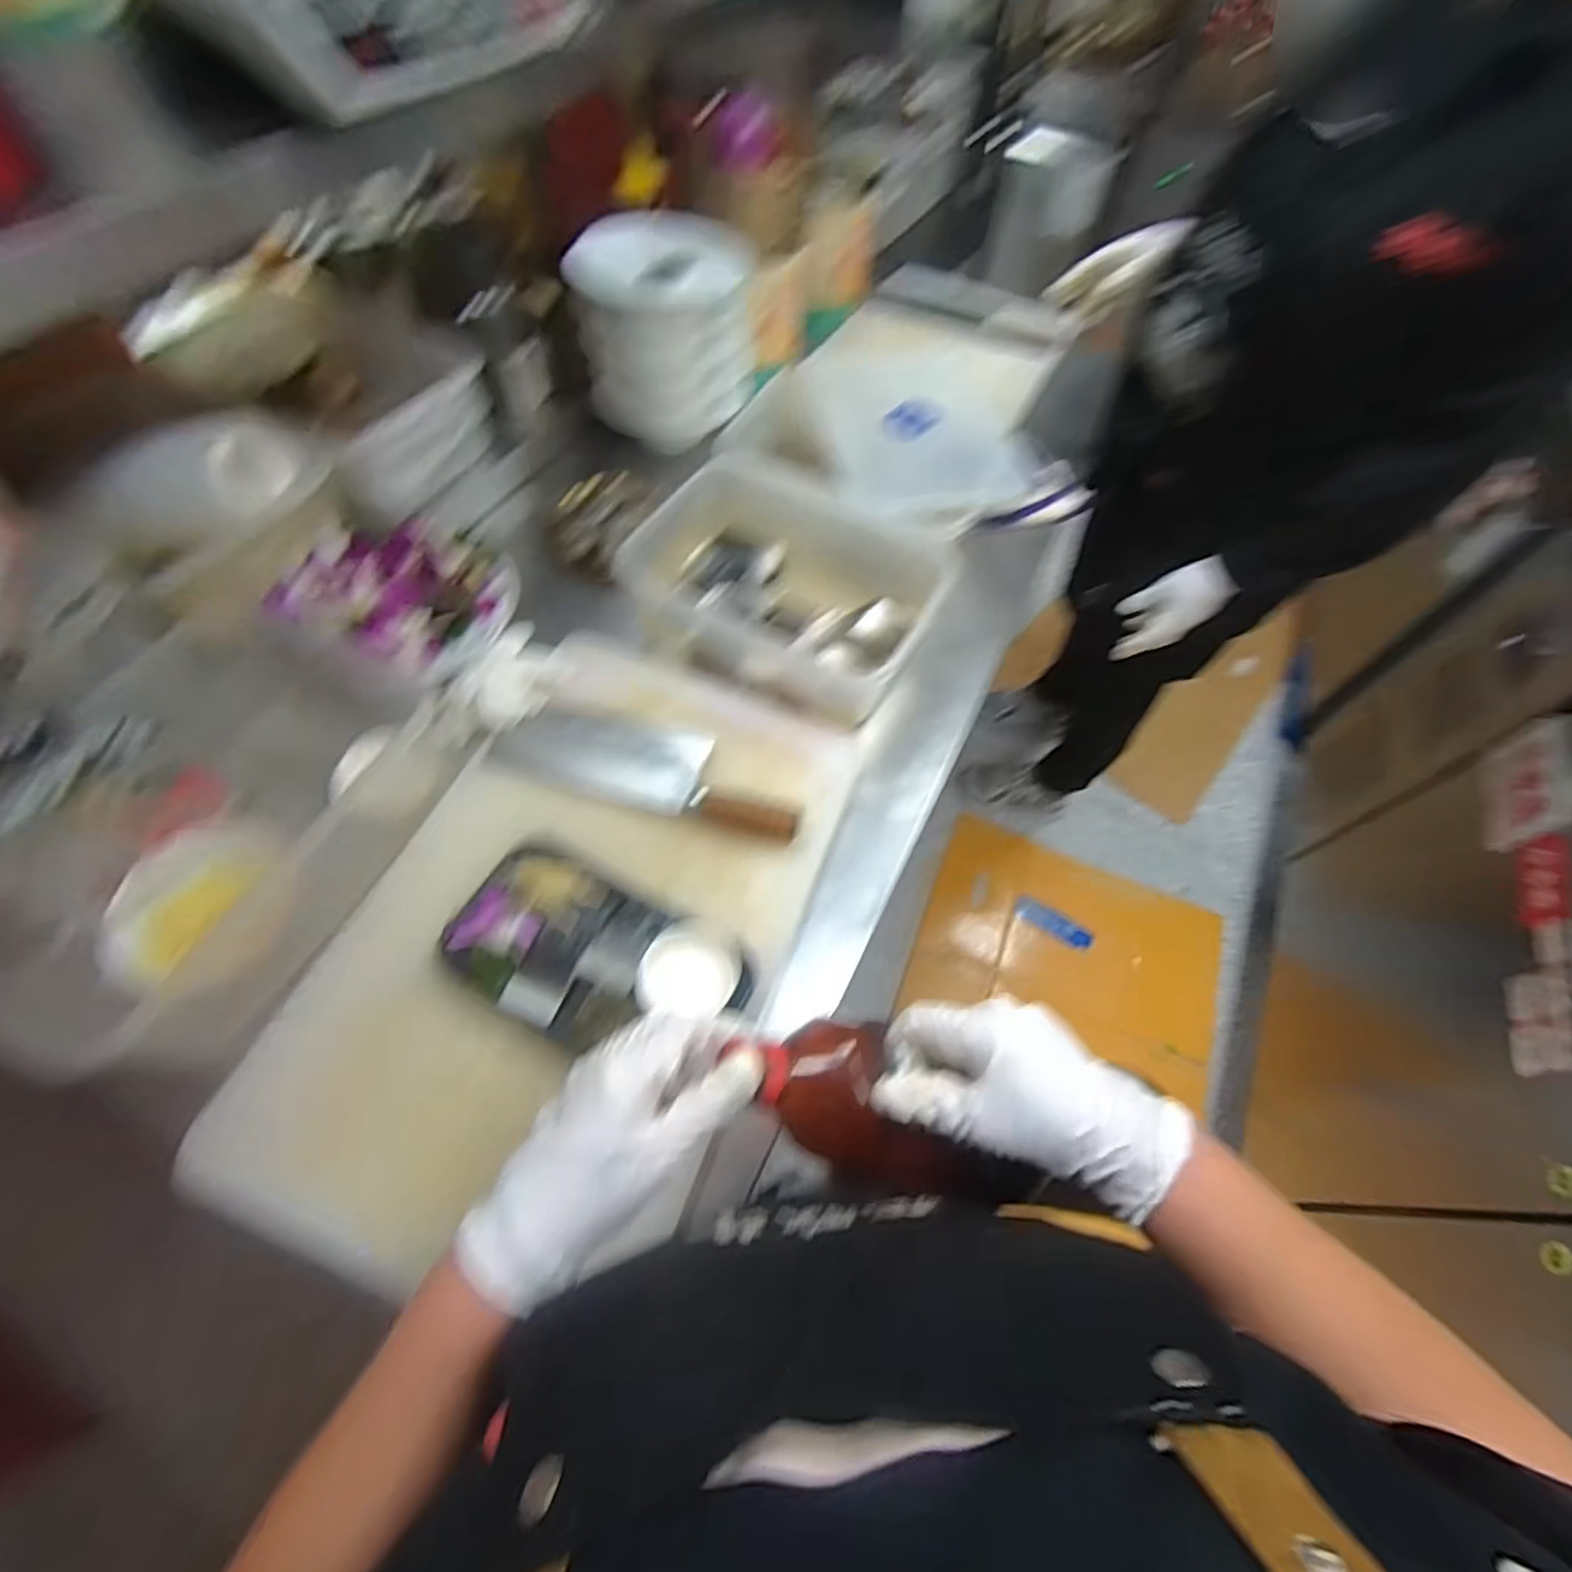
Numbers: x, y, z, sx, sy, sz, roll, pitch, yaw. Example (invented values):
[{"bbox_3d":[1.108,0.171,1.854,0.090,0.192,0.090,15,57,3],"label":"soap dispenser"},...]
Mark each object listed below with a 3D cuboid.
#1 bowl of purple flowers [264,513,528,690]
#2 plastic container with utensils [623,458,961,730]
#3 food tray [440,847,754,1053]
[{"bbox_3d":[-0.375,-0.187,0.659,0.170,0.062,0.182,2,60,-3],"label":"bowl of purple flowers"},{"bbox_3d":[0.009,-0.217,0.746,0.317,0.104,0.241,31,63,13],"label":"plastic container with utensils"},{"bbox_3d":[-0.151,0.140,0.538,0.236,0.036,0.135,23,61,9],"label":"food tray"}]

